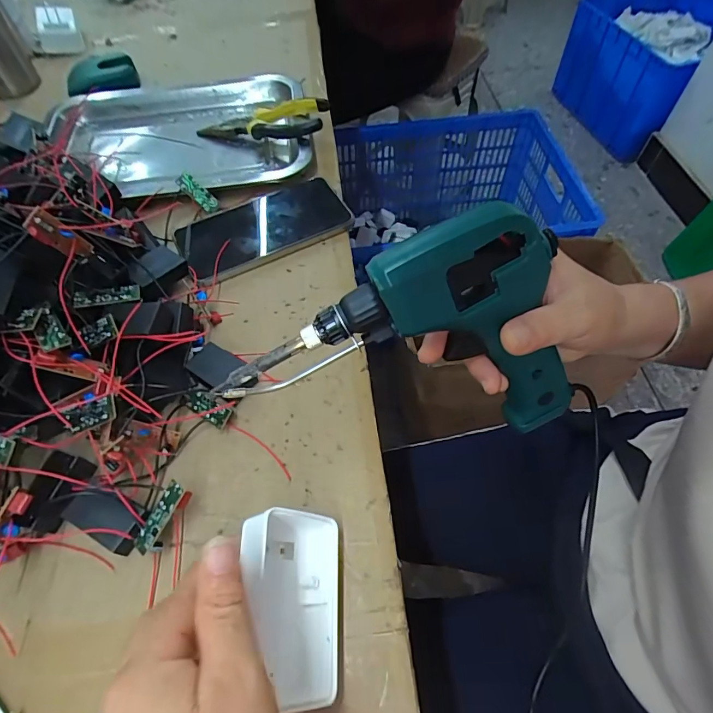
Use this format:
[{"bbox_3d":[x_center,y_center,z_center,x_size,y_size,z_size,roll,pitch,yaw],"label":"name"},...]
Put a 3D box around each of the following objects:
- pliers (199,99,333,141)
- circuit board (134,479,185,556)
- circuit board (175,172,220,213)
[{"bbox_3d":[-0.109,-0.266,0.487,0.155,0.018,0.053,-1,57,14],"label":"pliers"},{"bbox_3d":[-0.122,0.099,0.264,0.013,0.005,0.045,26,79,14],"label":"circuit board"},{"bbox_3d":[-0.158,-0.163,0.425,0.044,0.005,0.016,43,95,-13],"label":"circuit board"}]

